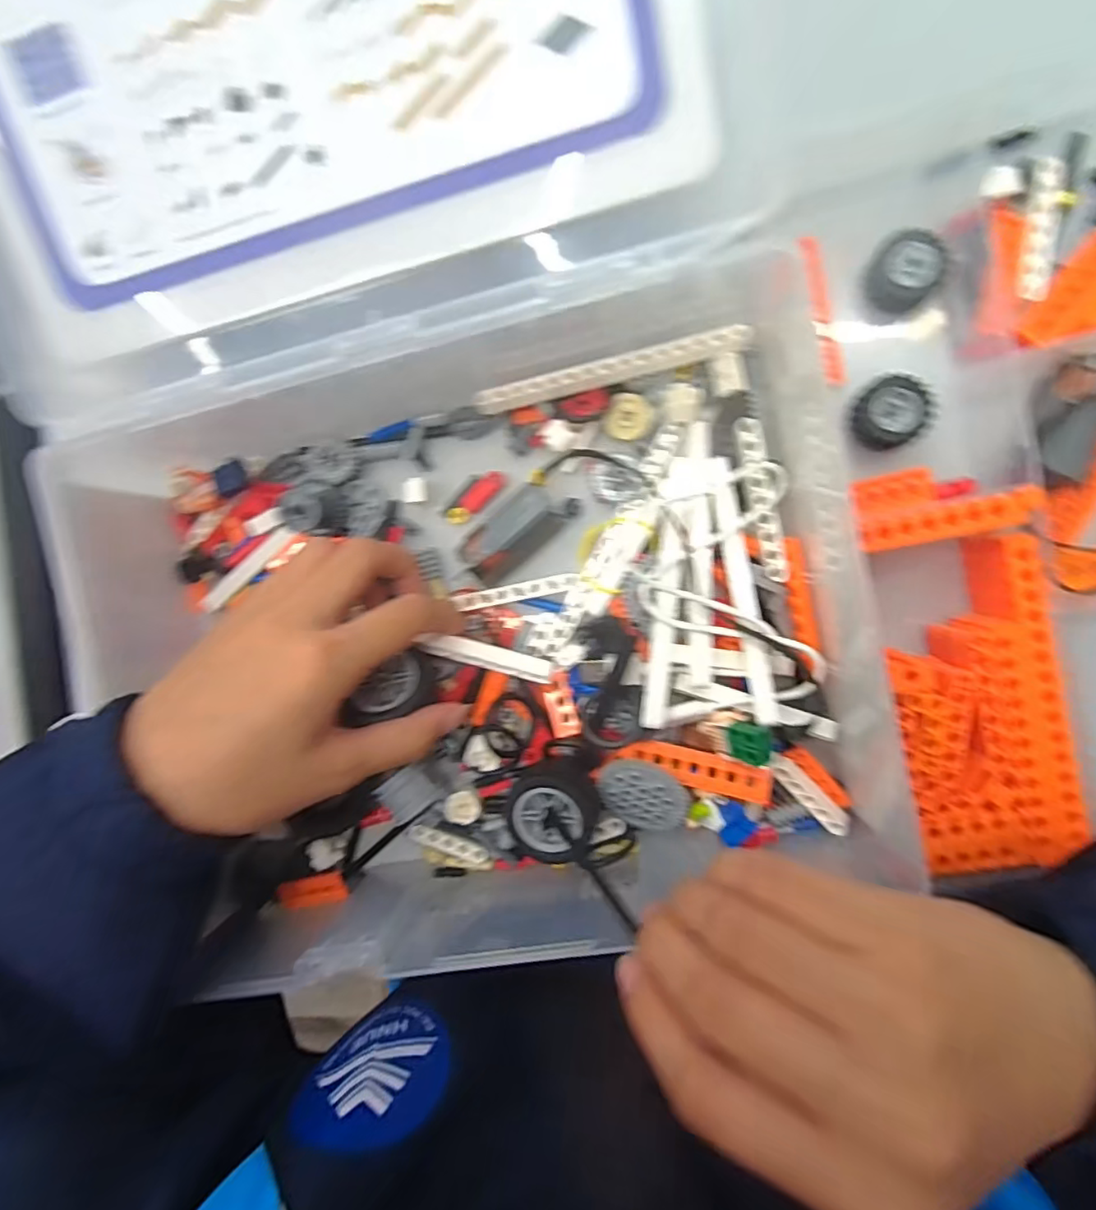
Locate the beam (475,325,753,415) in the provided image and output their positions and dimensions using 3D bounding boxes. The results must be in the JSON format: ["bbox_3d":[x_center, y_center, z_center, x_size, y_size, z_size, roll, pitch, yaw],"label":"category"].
[{"bbox_3d":[0.027,-0.102,0.260,0.119,0.010,0.010,-12,92,7],"label":"beam"}]

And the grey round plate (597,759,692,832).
[{"bbox_3d":[0.044,0.087,0.266,0.038,0.007,0.035,-16,104,26],"label":"grey round plate"}]

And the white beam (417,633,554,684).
[{"bbox_3d":[-0.027,0.024,0.266,0.059,0.010,0.009,13,95,5],"label":"white beam"}]

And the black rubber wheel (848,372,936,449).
[{"bbox_3d":[0.144,-0.082,0.252,0.031,0.015,0.029,0,93,7],"label":"black rubber wheel"}]

